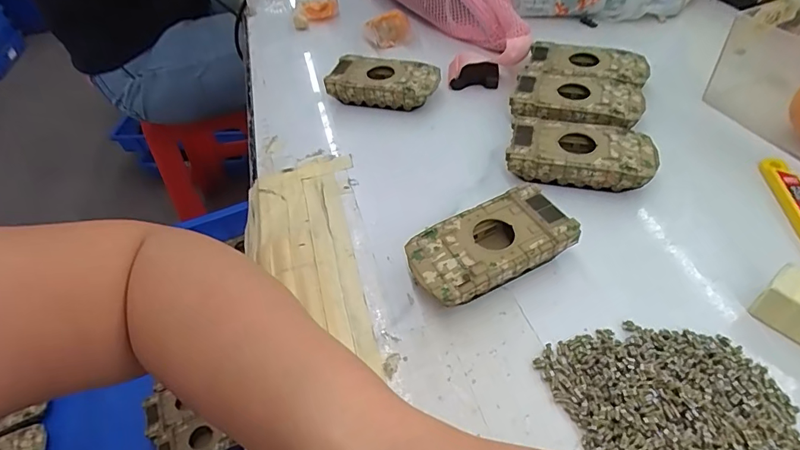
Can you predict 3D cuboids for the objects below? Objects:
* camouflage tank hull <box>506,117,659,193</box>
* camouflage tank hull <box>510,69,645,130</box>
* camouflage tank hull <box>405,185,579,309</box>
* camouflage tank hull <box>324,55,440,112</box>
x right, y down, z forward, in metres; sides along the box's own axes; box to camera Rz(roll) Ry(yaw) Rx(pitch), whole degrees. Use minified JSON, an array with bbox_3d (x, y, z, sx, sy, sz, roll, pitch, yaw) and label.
[{"bbox_3d":[0.128,-0.049,0.328,0.095,0.025,0.047,8,49,14],"label":"camouflage tank hull"},{"bbox_3d":[0.141,-0.095,0.369,0.095,0.025,0.057,9,50,15],"label":"camouflage tank hull"},{"bbox_3d":[0.054,0.015,0.281,0.095,0.026,0.049,-23,49,-14],"label":"camouflage tank hull"},{"bbox_3d":[-0.014,-0.126,0.414,0.095,0.028,0.047,8,49,14],"label":"camouflage tank hull"}]

